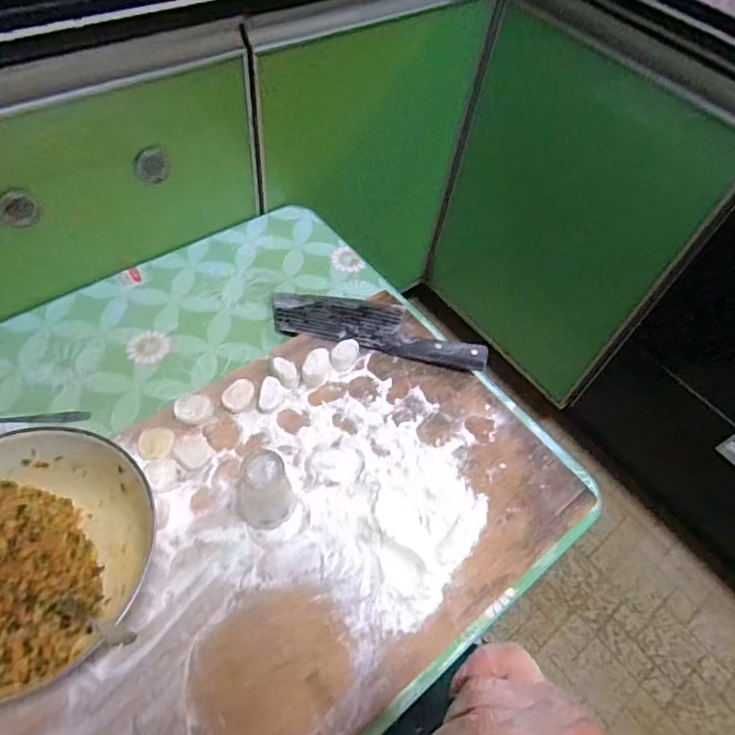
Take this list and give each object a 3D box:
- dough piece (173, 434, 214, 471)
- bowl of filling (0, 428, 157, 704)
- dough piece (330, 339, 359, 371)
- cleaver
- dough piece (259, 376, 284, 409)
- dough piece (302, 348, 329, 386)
[{"bbox_3d":[-0.178,0.085,0.535,0.034,0.016,0.042,-25,63,-22],"label":"dough piece"},{"bbox_3d":[-0.282,0.150,0.434,0.168,0.100,0.194,36,60,17],"label":"bowl of filling"},{"bbox_3d":[-0.027,-0.013,0.616,0.030,0.019,0.036,7,56,-2],"label":"dough piece"},{"bbox_3d":[0.011,-0.052,0.646,0.269,0.028,0.072,15,56,3],"label":"cleaver"},{"bbox_3d":[-0.105,0.029,0.575,0.024,0.008,0.040,4,56,-4],"label":"dough piece"},{"bbox_3d":[-0.058,0.000,0.603,0.026,0.021,0.043,18,56,5],"label":"dough piece"}]

